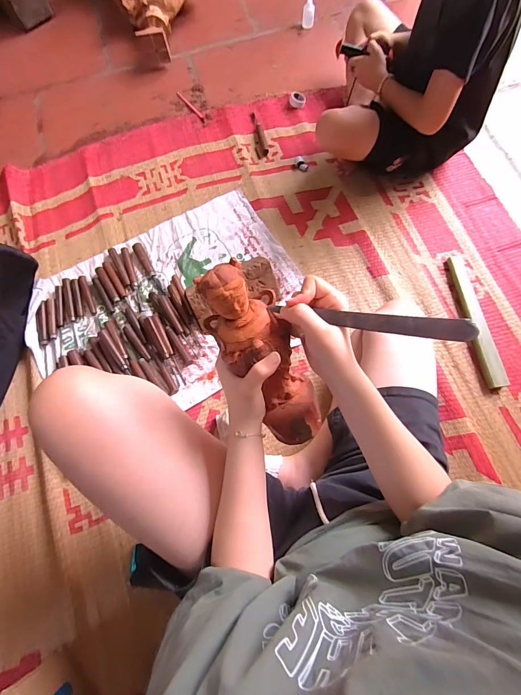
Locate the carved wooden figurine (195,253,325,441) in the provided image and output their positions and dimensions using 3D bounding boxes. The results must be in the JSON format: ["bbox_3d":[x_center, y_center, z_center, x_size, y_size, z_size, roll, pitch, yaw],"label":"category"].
[{"bbox_3d":[0.011,0.020,0.383,0.075,0.256,0.045,-34,36,-8],"label":"carved wooden figurine"}]

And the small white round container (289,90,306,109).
[{"bbox_3d":[0.111,-0.736,0.979,0.047,0.019,0.051,-1,73,2],"label":"small white round container"}]

